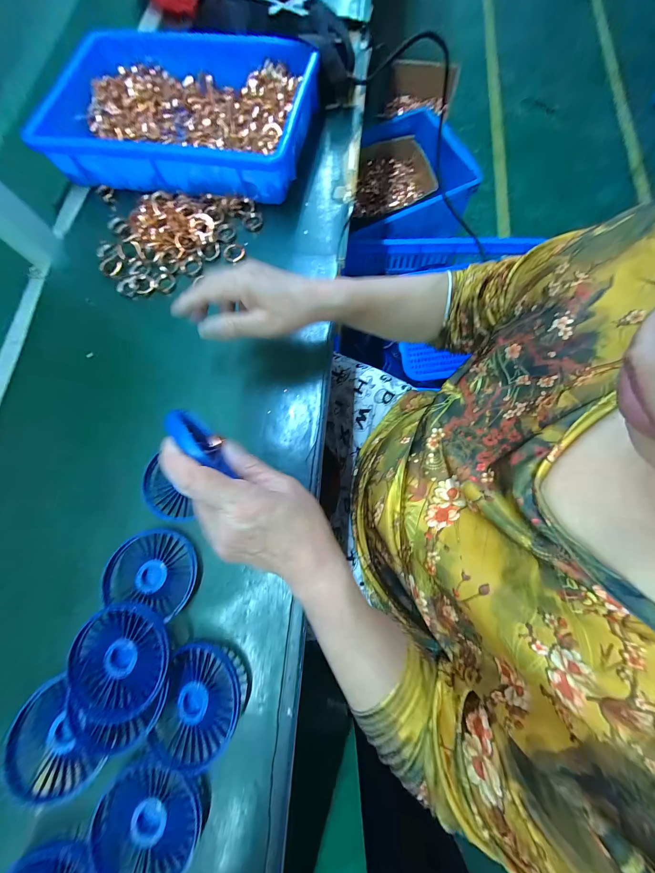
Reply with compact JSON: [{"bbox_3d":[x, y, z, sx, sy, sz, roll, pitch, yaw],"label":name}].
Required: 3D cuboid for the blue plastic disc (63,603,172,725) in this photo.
[{"bbox_3d":[-0.189,0.200,0.253,0.089,0.021,0.085,0,78,1],"label":"blue plastic disc"}]

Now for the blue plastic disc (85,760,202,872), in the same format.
[{"bbox_3d":[-0.153,0.330,0.236,0.085,0.013,0.082,0,78,1],"label":"blue plastic disc"}]

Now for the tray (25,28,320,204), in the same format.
[{"bbox_3d":[-0.202,-0.446,0.392,0.349,0.060,0.223,6,78,2],"label":"tray"}]

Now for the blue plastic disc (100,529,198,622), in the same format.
[{"bbox_3d":[-0.174,0.132,0.280,0.081,0.009,0.071,16,70,-2],"label":"blue plastic disc"}]

